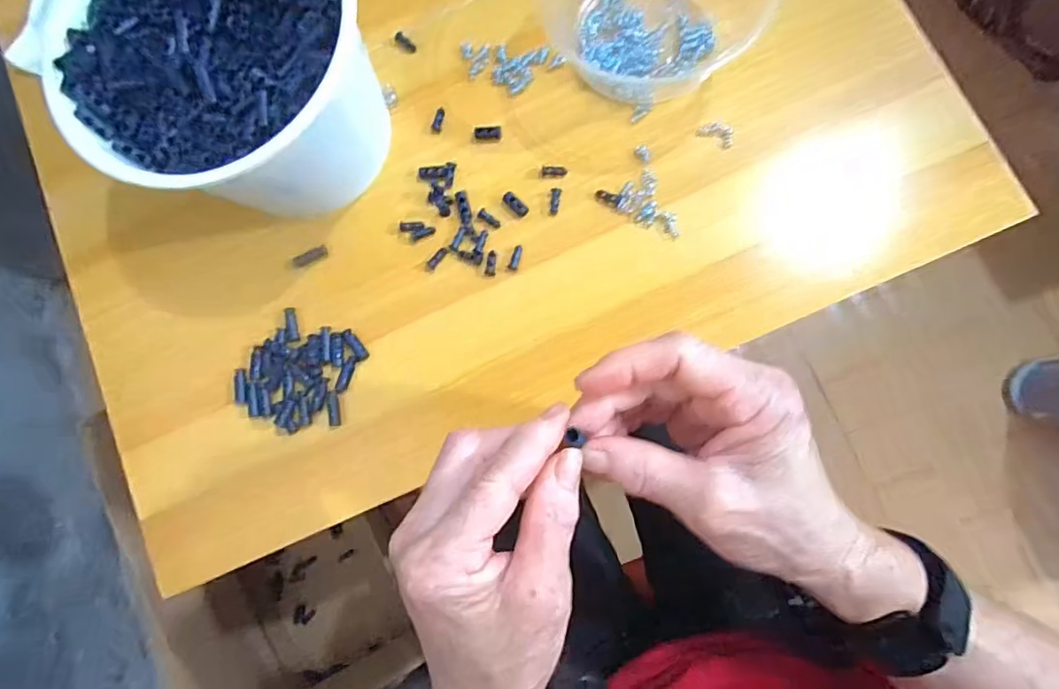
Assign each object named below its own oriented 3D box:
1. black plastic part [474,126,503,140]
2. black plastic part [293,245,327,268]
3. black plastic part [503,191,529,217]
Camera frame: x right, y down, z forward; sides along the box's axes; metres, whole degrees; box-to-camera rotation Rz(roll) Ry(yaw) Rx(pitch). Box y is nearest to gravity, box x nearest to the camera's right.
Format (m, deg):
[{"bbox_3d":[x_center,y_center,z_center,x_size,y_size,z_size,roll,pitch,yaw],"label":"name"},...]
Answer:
[{"bbox_3d":[-0.028,-0.144,0.369,0.018,0.004,0.008,-2,82,-6],"label":"black plastic part"},{"bbox_3d":[-0.151,-0.060,0.374,0.025,0.004,0.008,-26,81,3],"label":"black plastic part"},{"bbox_3d":[-0.009,-0.093,0.358,0.008,0.004,0.020,-44,80,0],"label":"black plastic part"}]

